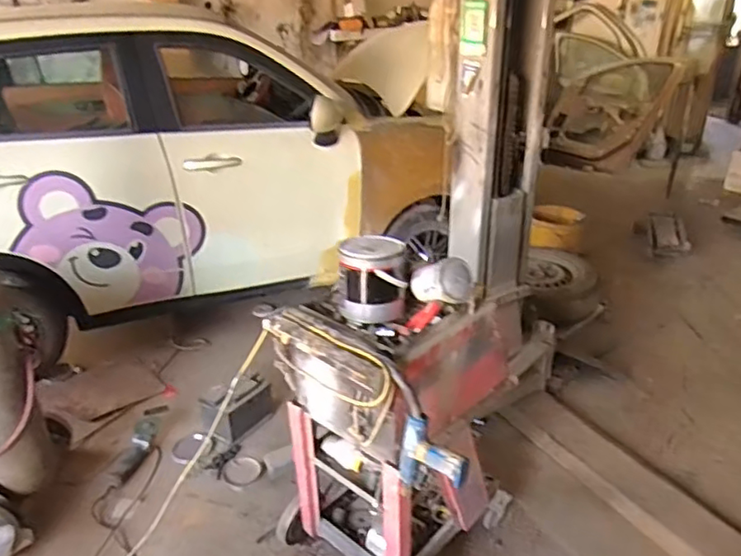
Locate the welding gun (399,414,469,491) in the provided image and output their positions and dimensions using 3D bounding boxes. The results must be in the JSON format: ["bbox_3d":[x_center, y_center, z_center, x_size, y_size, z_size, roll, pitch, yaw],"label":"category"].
[{"bbox_3d":[0.131,0.385,1.251,0.045,0.164,0.171,-23,35,-37],"label":"welding gun"}]

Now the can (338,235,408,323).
[{"bbox_3d":[0.003,-0.004,1.419,0.160,0.164,0.154,0,27,1],"label":"can"}]

